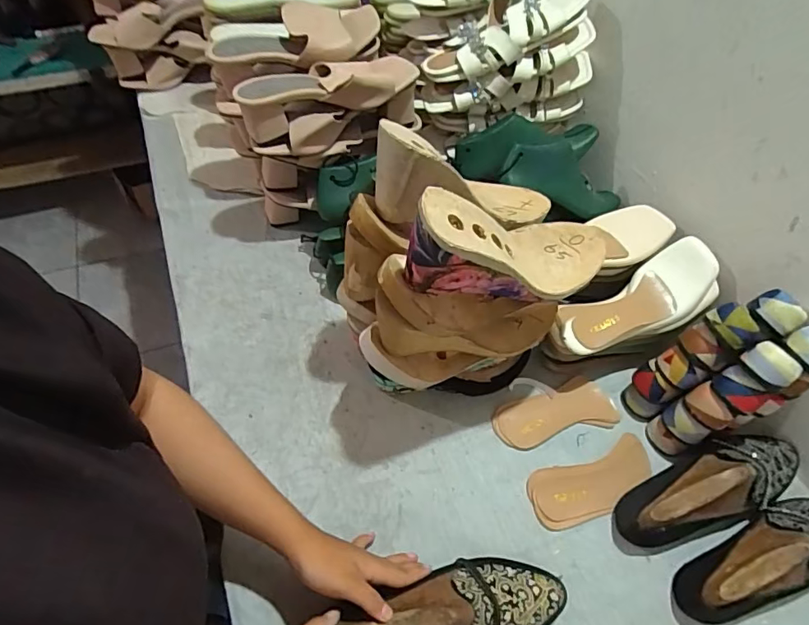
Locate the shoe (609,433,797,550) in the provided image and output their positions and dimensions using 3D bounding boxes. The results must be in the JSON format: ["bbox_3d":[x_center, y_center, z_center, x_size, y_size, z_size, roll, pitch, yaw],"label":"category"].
[{"bbox_3d":[0.365,0.201,0.575,0.250,0.082,0.085,-20,59,-17],"label":"shoe"}]

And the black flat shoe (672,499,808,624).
[{"bbox_3d":[0.410,0.266,0.540,0.236,0.079,0.080,-19,59,-16],"label":"black flat shoe"}]

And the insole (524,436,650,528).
[{"bbox_3d":[0.230,0.207,0.604,0.164,0.012,0.070,-16,58,-15],"label":"insole"}]

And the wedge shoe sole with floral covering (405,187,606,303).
[{"bbox_3d":[0.093,-0.053,0.479,0.246,0.088,0.090,-2,51,-39],"label":"wedge shoe sole with floral covering"}]

